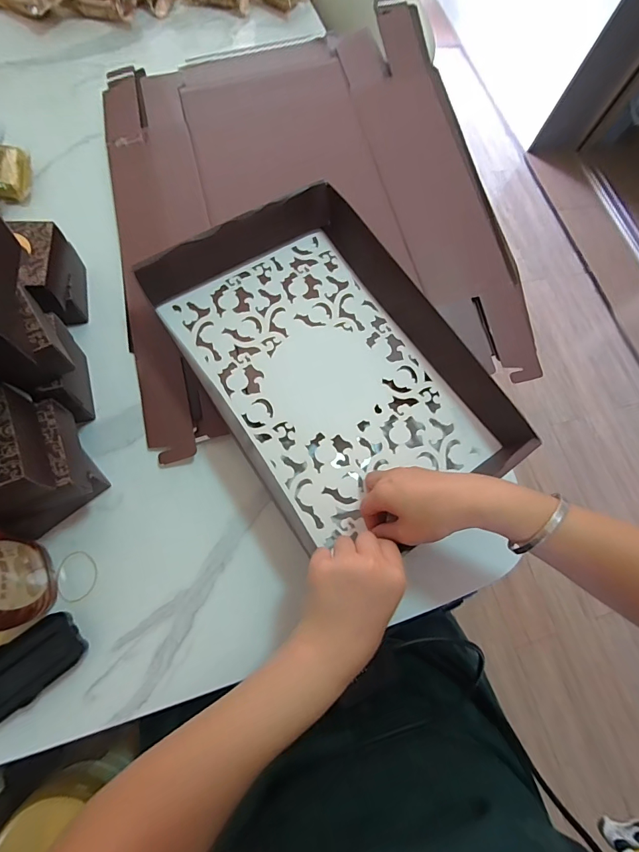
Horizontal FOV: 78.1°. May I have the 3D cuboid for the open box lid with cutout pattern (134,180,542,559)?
[{"bbox_3d":[0.002,-0.085,0.459,0.262,0.063,0.418,-31,76,-10],"label":"open box lid with cutout pattern"}]

